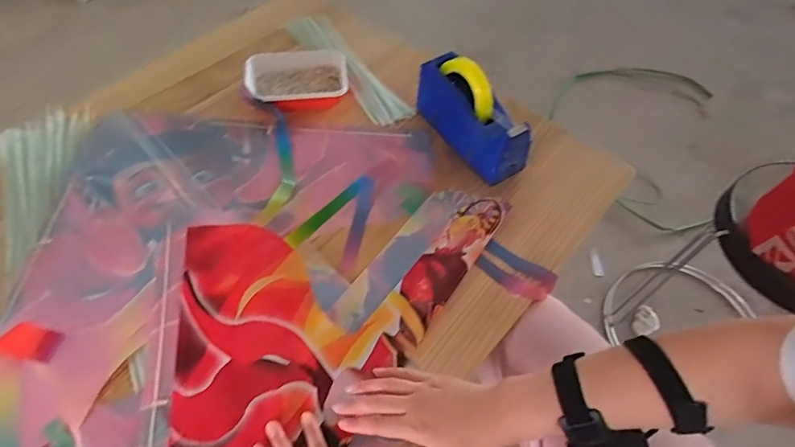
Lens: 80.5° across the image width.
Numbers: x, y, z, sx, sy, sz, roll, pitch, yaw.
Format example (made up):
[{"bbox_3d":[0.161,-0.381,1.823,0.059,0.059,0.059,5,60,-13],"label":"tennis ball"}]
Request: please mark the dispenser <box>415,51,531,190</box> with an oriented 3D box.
[{"bbox_3d":[0.113,-0.169,0.709,0.068,0.113,0.205,-26,61,-17],"label":"dispenser"}]

